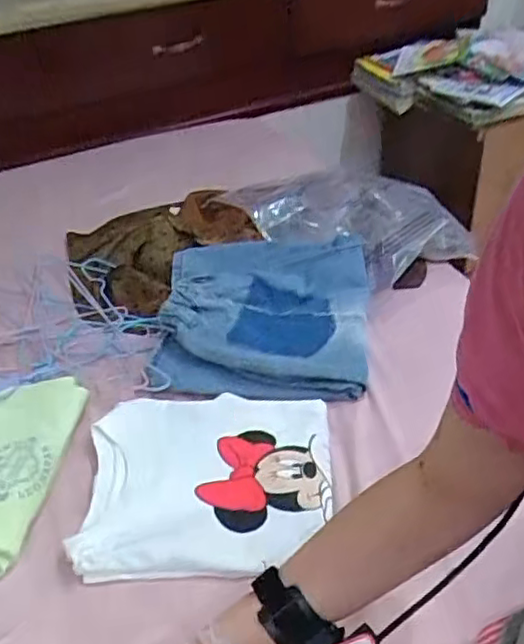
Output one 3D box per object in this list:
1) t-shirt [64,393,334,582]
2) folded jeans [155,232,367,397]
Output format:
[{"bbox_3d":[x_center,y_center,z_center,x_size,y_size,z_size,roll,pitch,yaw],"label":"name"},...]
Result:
[{"bbox_3d":[-0.056,0.160,0.690,0.250,0.015,0.211,-3,40,3],"label":"t-shirt"},{"bbox_3d":[0.004,-0.017,0.858,0.258,0.050,0.264,1,41,8],"label":"folded jeans"}]

